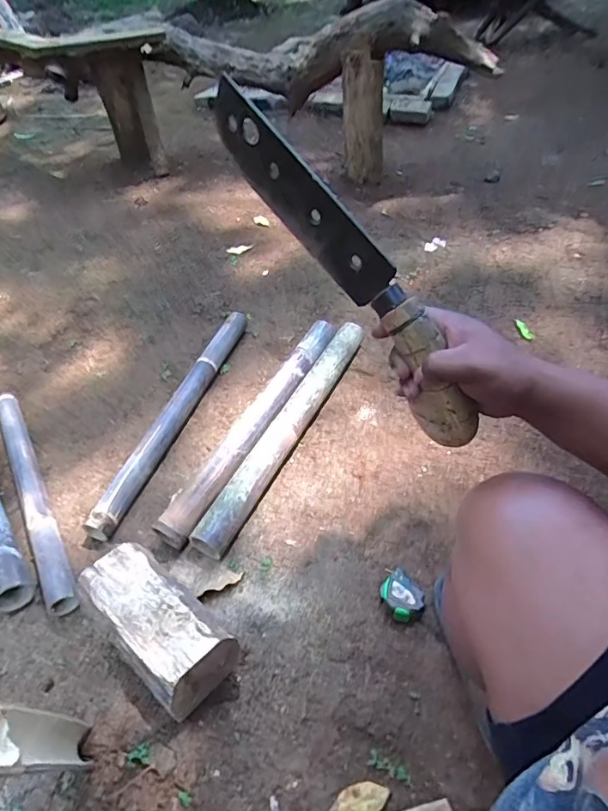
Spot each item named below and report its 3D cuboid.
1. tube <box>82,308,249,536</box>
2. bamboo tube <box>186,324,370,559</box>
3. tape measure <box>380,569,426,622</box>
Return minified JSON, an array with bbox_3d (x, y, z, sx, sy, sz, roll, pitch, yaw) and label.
[{"bbox_3d":[-0.305,0.003,1.230,0.059,0.067,0.727,11,49,15],"label":"tube"},{"bbox_3d":[-0.025,0.033,1.152,0.075,0.074,0.714,17,49,22],"label":"bamboo tube"},{"bbox_3d":[0.170,0.334,0.862,0.067,0.042,0.079,-31,50,-22],"label":"tape measure"}]

